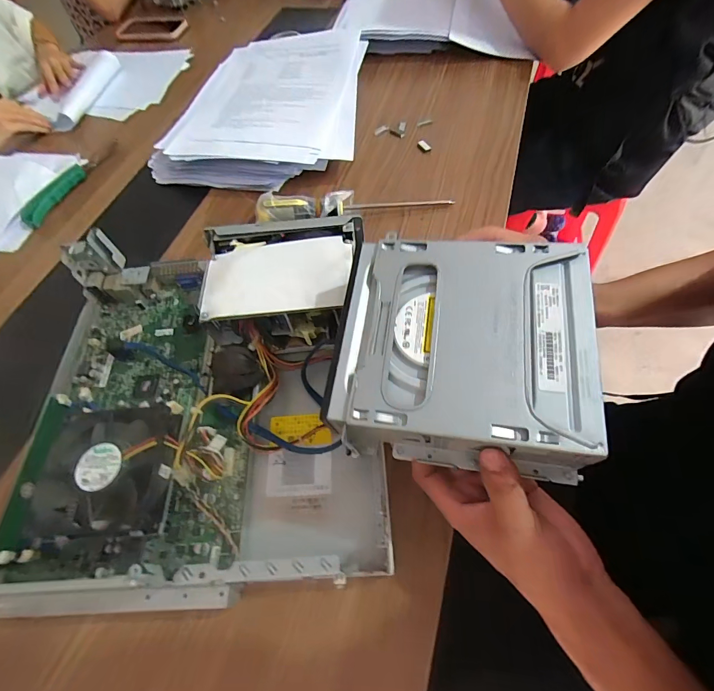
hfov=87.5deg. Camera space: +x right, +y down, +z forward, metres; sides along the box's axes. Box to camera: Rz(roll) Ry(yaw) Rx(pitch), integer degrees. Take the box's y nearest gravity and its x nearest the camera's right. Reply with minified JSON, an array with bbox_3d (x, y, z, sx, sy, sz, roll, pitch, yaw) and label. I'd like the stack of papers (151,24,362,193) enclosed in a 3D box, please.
[{"bbox_3d":[-0.141,-0.385,0.601,0.300,0.061,0.338,4,61,8],"label":"stack of papers"}]

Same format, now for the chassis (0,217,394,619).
[{"bbox_3d":[-0.142,0.041,0.343,0.316,0.083,0.328,-5,60,3],"label":"chassis"}]

